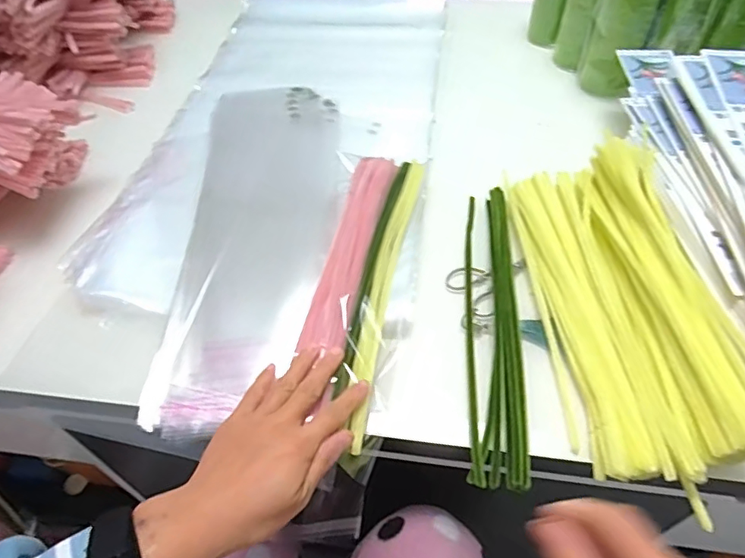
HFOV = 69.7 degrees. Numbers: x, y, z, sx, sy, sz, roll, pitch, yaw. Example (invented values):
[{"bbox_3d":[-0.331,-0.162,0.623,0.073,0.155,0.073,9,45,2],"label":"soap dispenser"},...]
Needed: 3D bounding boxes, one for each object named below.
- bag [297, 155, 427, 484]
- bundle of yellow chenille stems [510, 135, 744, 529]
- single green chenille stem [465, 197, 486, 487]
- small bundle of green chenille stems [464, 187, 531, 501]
[{"bbox_3d":[-0.004,0.009,0.474,0.082,0.016,0.309,19,56,-5],"label":"bag"},{"bbox_3d":[0.210,0.015,0.445,0.133,0.055,0.322,-3,52,0],"label":"bundle of yellow chenille stems"},{"bbox_3d":[0.088,0.028,0.473,0.012,0.006,0.298,3,52,5],"label":"single green chenille stem"},{"bbox_3d":[0.102,0.026,0.464,0.041,0.015,0.295,3,52,5],"label":"small bundle of green chenille stems"}]

